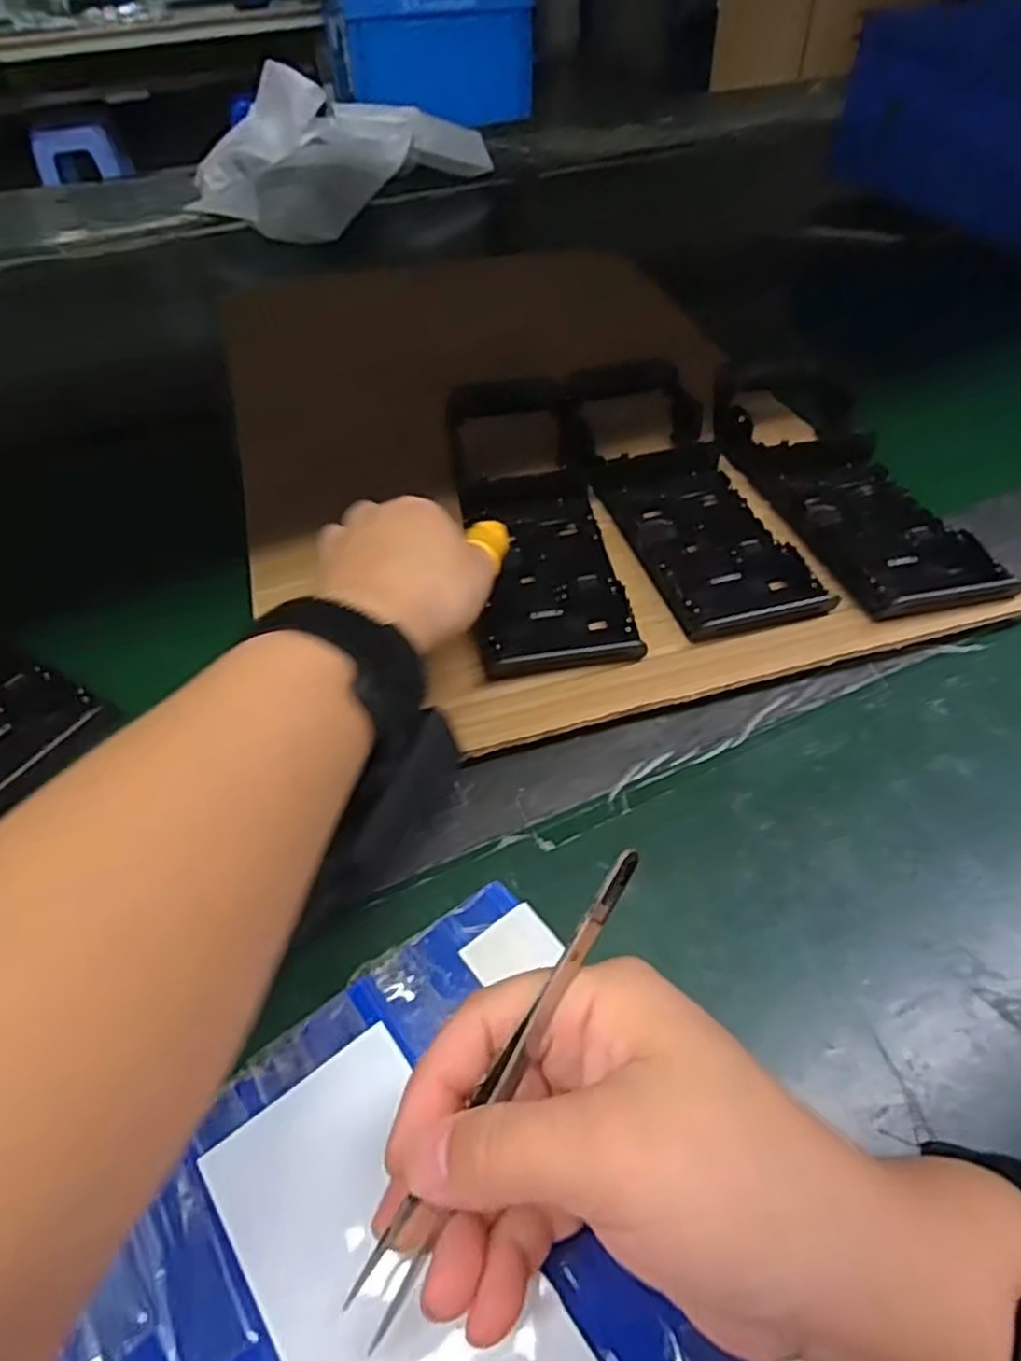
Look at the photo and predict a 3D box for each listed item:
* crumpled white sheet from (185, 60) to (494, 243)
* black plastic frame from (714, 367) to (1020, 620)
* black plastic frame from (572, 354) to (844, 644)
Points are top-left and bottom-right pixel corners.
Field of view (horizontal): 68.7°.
[{"bbox_3d":[-0.209,-0.628,0.887,0.221,0.115,0.325,26,54,24],"label":"crumpled white sheet"},{"bbox_3d":[0.186,-0.123,0.433,0.084,0.029,0.234,-8,48,-4],"label":"black plastic frame"},{"bbox_3d":[0.097,-0.112,0.422,0.081,0.035,0.215,-13,48,-9],"label":"black plastic frame"}]

